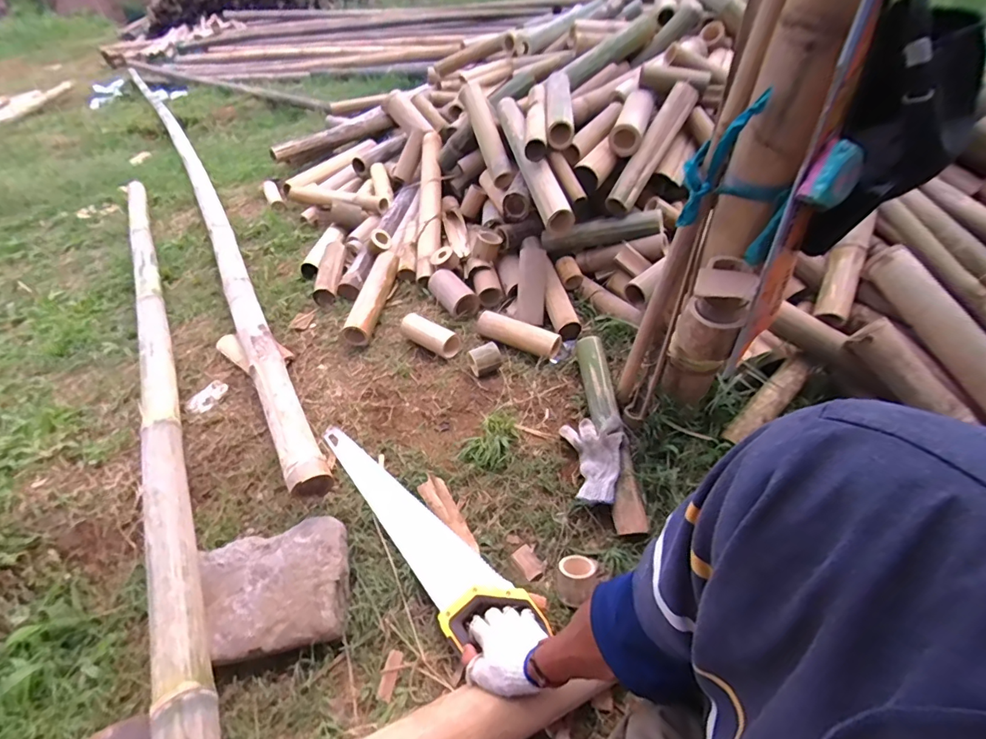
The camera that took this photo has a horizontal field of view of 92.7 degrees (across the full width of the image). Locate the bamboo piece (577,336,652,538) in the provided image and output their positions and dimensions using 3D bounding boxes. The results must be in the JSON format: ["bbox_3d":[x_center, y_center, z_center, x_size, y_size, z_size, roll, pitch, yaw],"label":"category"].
[{"bbox_3d":[0.228,0.110,0.930,0.060,0.056,0.416,-7,60,-2],"label":"bamboo piece"}]

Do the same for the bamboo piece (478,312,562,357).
[{"bbox_3d":[0.055,-0.089,1.087,0.200,0.049,0.050,17,47,26],"label":"bamboo piece"}]

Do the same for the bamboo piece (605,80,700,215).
[{"bbox_3d":[0.386,-0.546,1.133,0.071,0.054,0.374,26,79,27],"label":"bamboo piece"}]

